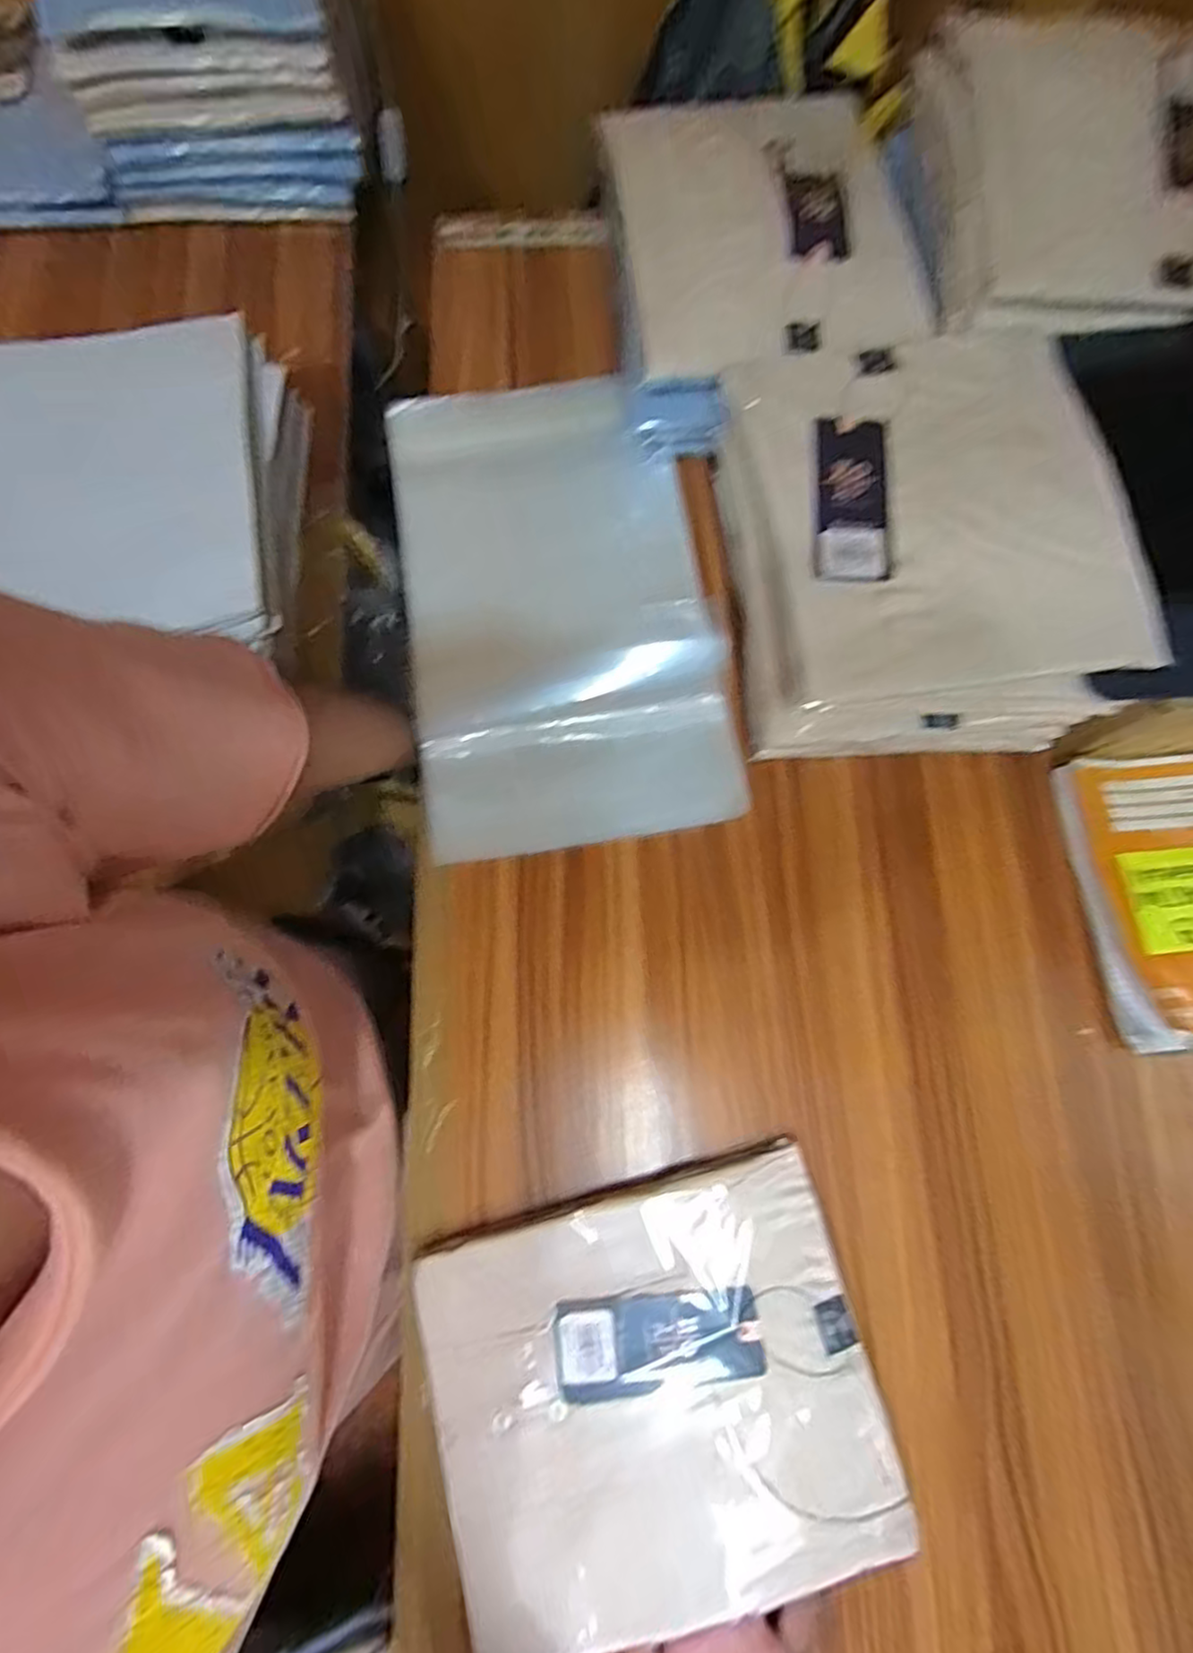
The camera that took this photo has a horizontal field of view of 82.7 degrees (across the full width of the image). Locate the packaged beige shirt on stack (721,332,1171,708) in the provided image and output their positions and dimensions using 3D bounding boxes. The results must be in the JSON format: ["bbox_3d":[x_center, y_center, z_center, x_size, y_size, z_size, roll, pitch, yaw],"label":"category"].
[{"bbox_3d":[0.208,-0.202,0.416,0.217,0.023,0.245,-7,77,-1],"label":"packaged beige shirt on stack"}]

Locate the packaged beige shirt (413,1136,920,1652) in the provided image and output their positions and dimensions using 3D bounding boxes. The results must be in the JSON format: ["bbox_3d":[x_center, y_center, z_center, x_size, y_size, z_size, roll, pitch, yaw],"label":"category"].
[{"bbox_3d":[0.033,0.332,0.401,0.250,0.031,0.208,-15,77,-3],"label":"packaged beige shirt"}]

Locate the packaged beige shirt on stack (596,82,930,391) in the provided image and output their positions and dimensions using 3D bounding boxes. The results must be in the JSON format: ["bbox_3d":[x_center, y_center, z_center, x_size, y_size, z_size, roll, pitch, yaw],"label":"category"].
[{"bbox_3d":[0.117,-0.446,0.499,0.201,0.033,0.272,-6,77,-1],"label":"packaged beige shirt on stack"}]

